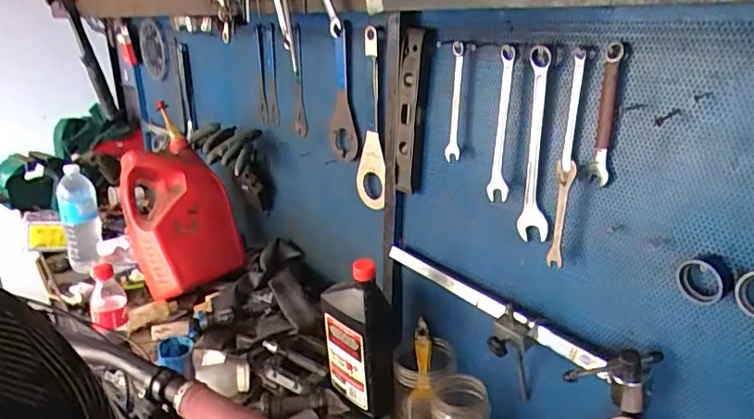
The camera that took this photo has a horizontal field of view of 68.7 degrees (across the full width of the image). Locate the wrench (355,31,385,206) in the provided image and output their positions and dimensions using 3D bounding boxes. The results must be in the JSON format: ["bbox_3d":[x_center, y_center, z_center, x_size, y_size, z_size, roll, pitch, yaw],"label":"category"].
[{"bbox_3d":[-0.009,-0.126,0.826,0.013,0.275,0.080,-16,32,-30],"label":"wrench"}]

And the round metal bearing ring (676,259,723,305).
[{"bbox_3d":[0.289,0.063,0.492,0.011,0.043,0.040,-26,56,-28],"label":"round metal bearing ring"}]

